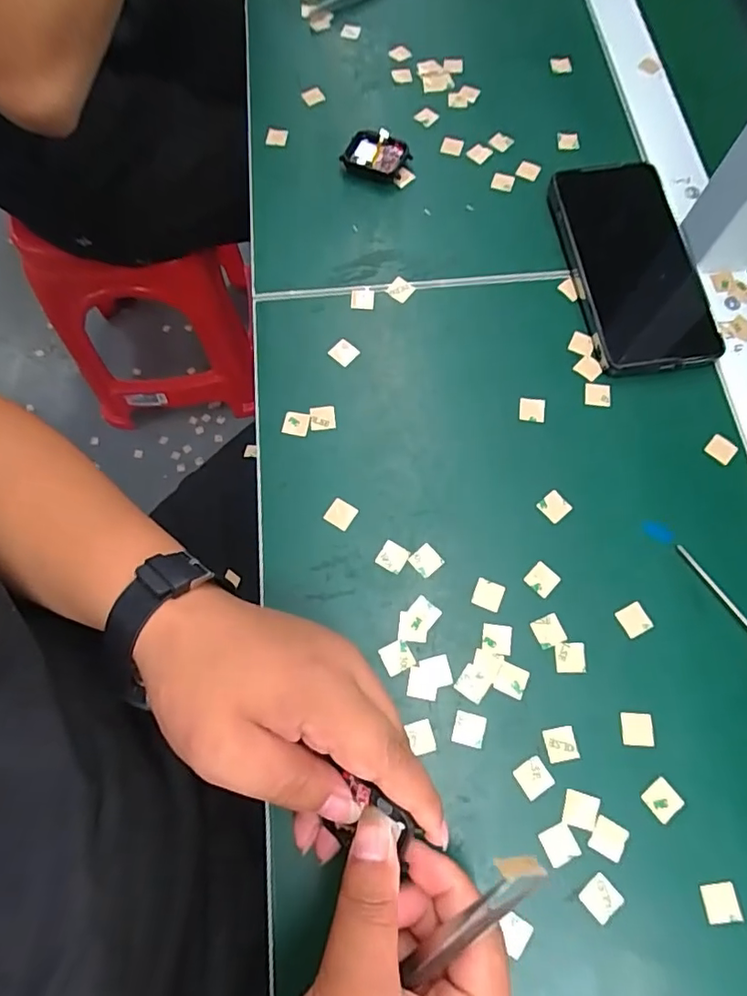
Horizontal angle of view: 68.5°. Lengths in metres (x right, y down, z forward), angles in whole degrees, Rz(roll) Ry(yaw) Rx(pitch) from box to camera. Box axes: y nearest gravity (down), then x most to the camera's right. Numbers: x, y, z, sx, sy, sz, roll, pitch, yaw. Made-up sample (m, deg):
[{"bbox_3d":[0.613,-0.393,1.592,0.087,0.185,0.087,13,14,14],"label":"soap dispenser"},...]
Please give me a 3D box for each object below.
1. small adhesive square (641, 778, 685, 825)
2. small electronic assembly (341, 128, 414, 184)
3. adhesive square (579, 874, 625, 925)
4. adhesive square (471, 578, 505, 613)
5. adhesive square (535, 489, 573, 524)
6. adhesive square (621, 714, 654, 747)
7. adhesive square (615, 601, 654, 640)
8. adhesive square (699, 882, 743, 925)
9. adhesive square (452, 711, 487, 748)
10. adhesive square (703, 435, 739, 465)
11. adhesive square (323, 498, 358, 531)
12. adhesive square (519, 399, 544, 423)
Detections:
[{"bbox_3d":[0.143,0.149,0.271,0.016,0.004,0.016,-40,75,-13],"label":"small adhesive square"},{"bbox_3d":[0.002,-0.255,0.411,0.048,0.015,0.034,18,71,7],"label":"small electronic assembly"},{"bbox_3d":[0.107,0.189,0.257,0.016,0.004,0.016,-41,75,-13],"label":"adhesive square"},{"bbox_3d":[0.064,0.054,0.306,0.016,0.004,0.016,20,72,8],"label":"adhesive square"},{"bbox_3d":[0.107,0.005,0.325,0.016,0.004,0.016,-36,74,-12],"label":"adhesive square"},{"bbox_3d":[0.136,0.119,0.282,0.016,0.004,0.016,2,70,1],"label":"adhesive square"},{"bbox_3d":[0.144,0.067,0.302,0.015,0.004,0.016,-29,73,-9],"label":"adhesive square"},{"bbox_3d":[0.163,0.190,0.257,0.016,0.004,0.016,-6,70,-2],"label":"adhesive square"},{"bbox_3d":[0.049,0.120,0.284,0.015,0.004,0.015,14,75,6],"label":"adhesive square"},{"bbox_3d":[0.214,-0.030,0.336,0.016,0.004,0.015,39,75,13],"label":"adhesive square"},{"bbox_3d":[-0.019,0.009,0.322,0.015,0.004,0.015,32,74,11],"label":"adhesive square"},{"bbox_3d":[0.100,-0.055,0.345,0.016,0.004,0.014,4,70,2],"label":"adhesive square"}]

